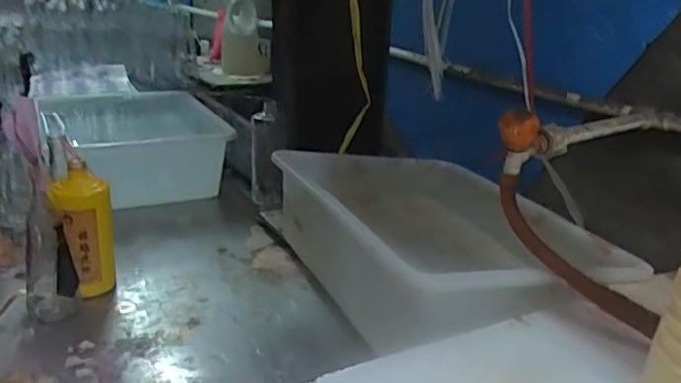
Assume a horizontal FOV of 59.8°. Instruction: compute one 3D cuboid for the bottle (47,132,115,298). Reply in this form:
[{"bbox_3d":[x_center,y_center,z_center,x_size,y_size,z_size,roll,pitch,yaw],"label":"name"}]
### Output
[{"bbox_3d":[-0.347,0.054,0.803,0.072,0.220,0.066,-5,22,-23],"label":"bottle"}]

